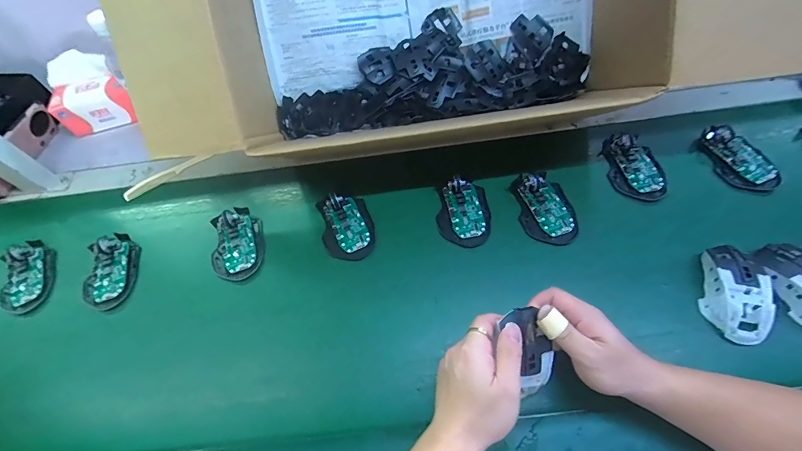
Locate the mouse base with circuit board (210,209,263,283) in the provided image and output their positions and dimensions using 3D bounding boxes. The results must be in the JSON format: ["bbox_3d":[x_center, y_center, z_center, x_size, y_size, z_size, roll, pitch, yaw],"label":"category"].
[{"bbox_3d":[-0.243,0.024,0.560,0.073,0.023,0.113,-11,60,-2],"label":"mouse base with circuit board"}]

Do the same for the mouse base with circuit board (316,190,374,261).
[{"bbox_3d":[-0.079,0.000,0.556,0.073,0.027,0.099,-16,61,-5],"label":"mouse base with circuit board"}]

